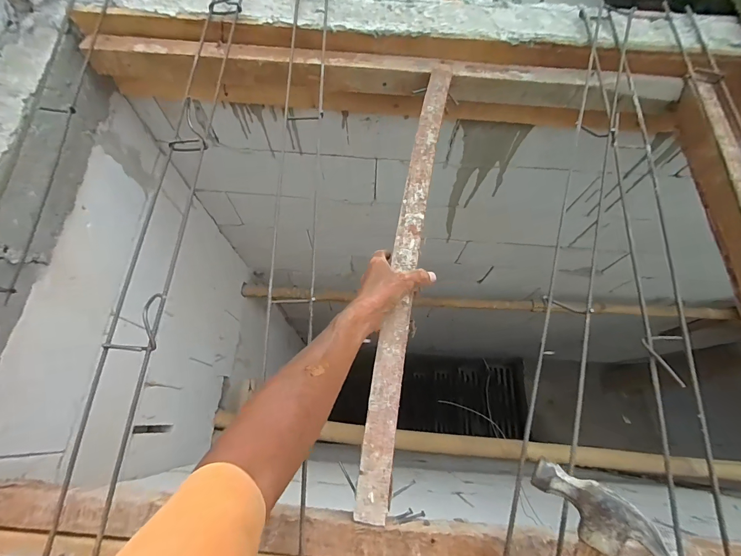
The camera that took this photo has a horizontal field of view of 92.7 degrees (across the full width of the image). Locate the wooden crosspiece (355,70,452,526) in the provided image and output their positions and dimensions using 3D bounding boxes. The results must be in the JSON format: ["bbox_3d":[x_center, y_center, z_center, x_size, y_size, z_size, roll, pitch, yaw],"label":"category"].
[{"bbox_3d":[0.059,-0.051,0.519,0.043,0.011,0.691,9,68,4],"label":"wooden crosspiece"}]

